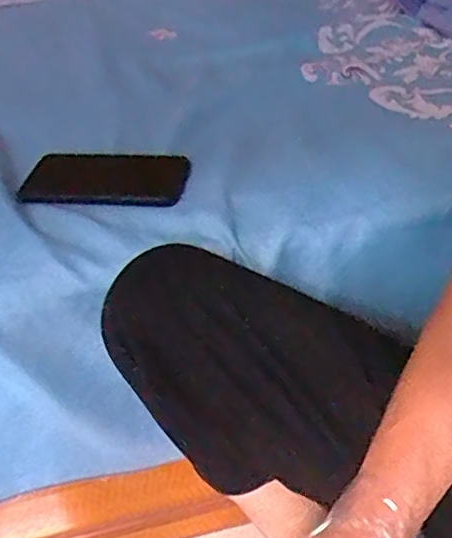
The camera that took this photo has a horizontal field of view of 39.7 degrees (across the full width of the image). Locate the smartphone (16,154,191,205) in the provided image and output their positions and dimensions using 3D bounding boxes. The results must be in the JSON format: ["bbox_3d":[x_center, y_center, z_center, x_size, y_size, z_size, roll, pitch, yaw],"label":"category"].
[{"bbox_3d":[-0.113,-0.085,0.588,0.151,0.015,0.073,-2,39,7],"label":"smartphone"}]

